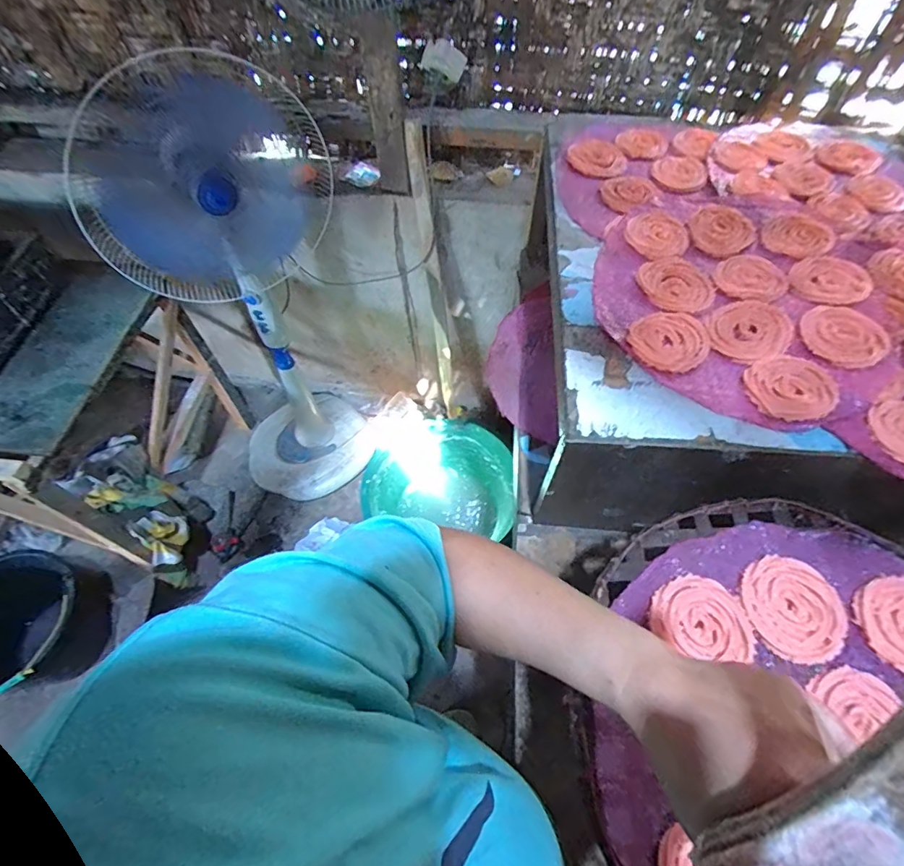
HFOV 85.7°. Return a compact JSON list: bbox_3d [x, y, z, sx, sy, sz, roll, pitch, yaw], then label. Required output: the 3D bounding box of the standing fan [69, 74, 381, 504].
[{"bbox_3d":[-0.472,-0.287,1.253,0.483,1.007,0.466,-28,62,-15],"label":"standing fan"}]

